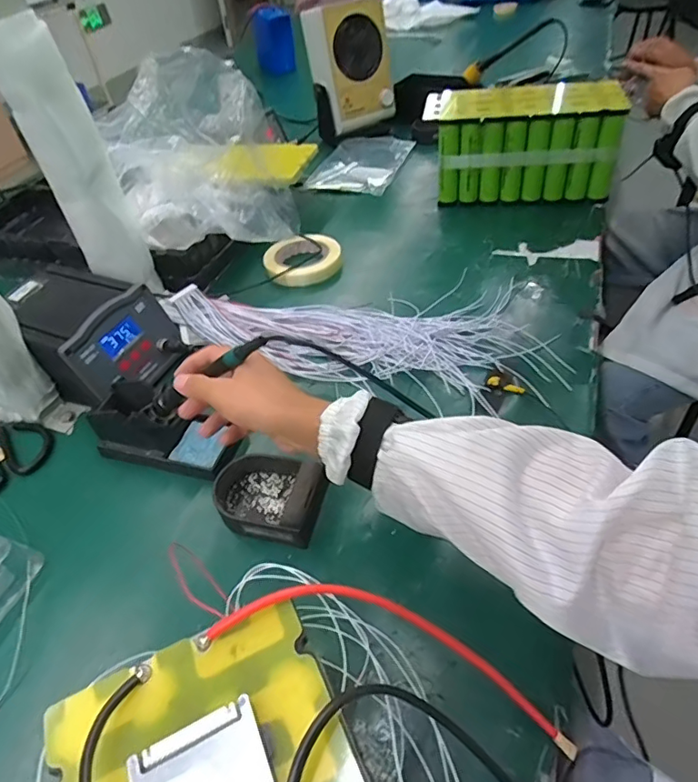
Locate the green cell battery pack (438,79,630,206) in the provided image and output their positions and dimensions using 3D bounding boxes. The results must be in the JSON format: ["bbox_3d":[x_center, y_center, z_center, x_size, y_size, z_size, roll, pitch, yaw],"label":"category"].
[{"bbox_3d":[0.292,-0.406,0.863,0.278,0.151,0.122,6,47,12],"label":"green cell battery pack"}]

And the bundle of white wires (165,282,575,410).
[{"bbox_3d":[0.004,-0.085,0.658,0.482,0.026,0.185,11,48,16],"label":"bundle of white wires"}]

